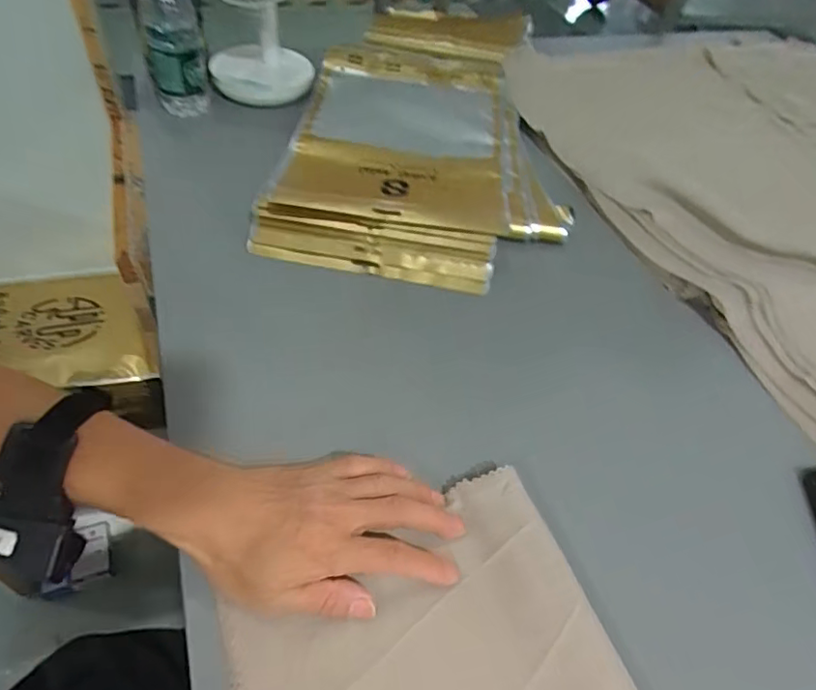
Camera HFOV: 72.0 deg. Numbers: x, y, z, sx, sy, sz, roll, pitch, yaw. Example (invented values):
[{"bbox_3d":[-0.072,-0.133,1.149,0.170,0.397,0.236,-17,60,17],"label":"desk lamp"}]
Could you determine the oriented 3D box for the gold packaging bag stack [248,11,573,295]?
[{"bbox_3d":[0.041,-0.311,0.750,0.324,0.055,0.620,10,50,1],"label":"gold packaging bag stack"}]

